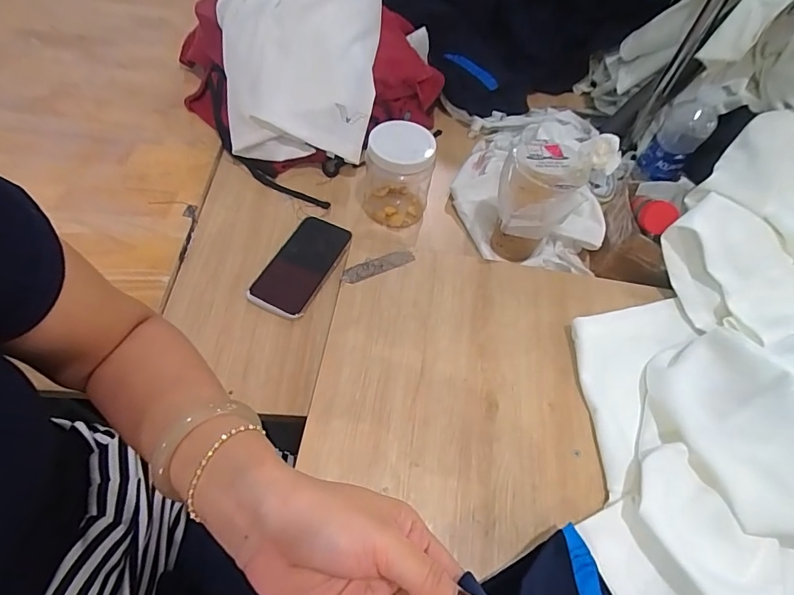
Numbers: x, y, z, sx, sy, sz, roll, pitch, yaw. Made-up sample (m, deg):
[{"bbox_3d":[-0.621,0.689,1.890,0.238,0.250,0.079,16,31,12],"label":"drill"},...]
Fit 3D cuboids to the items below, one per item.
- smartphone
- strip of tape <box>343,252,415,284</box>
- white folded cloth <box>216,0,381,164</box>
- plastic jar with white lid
[{"bbox_3d":[-0.128,-0.046,0.592,0.083,0.017,0.161,22,53,5],"label":"smartphone"},{"bbox_3d":[-0.023,-0.040,0.558,0.098,0.005,0.024,-22,68,-19],"label":"strip of tape"},{"bbox_3d":[-0.154,-0.402,0.687,0.242,0.132,0.356,5,67,-5],"label":"white folded cloth"},{"bbox_3d":[0.005,-0.186,0.635,0.100,0.123,0.109,4,57,-5],"label":"plastic jar with white lid"}]

